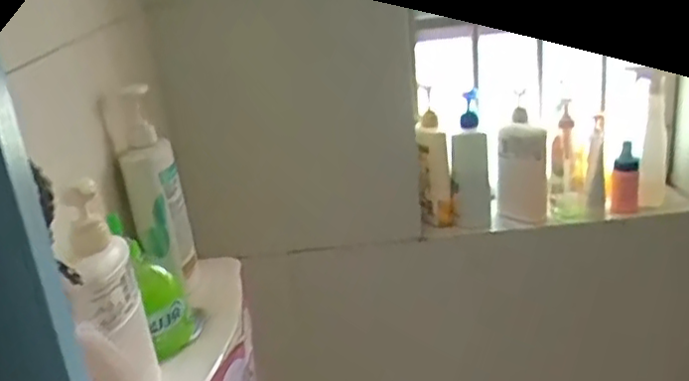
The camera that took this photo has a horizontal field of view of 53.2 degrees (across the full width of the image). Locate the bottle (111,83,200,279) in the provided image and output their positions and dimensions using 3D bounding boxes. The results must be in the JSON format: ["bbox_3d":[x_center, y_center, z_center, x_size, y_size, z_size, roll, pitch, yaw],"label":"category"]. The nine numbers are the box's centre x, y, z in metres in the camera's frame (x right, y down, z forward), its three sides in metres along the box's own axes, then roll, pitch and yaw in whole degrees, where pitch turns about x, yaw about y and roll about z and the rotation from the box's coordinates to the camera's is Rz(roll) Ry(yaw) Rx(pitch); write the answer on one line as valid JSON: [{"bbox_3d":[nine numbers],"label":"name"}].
[{"bbox_3d":[-0.234,-0.004,0.845,0.068,0.239,0.082,-12,22,-15],"label":"bottle"}]

